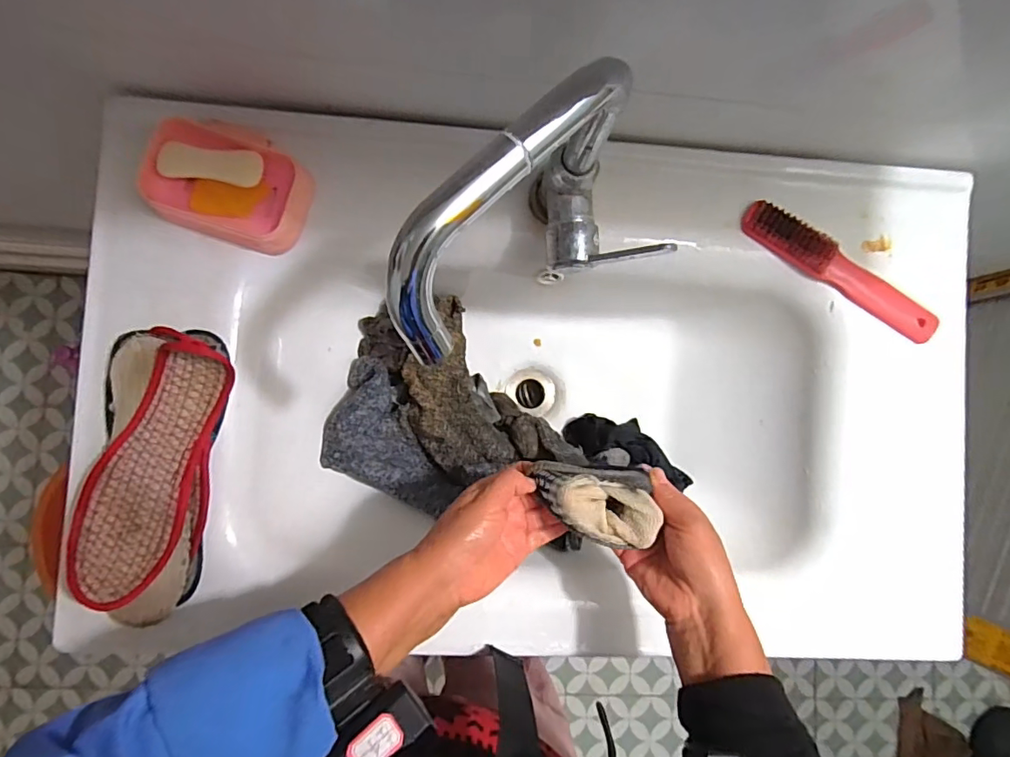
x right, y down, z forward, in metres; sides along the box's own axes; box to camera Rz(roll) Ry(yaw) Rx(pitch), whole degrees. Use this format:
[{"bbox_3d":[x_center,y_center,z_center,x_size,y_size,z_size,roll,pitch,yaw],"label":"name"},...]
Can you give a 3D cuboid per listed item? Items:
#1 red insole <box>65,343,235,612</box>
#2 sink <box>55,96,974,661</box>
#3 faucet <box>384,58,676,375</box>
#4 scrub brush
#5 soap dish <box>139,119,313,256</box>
[{"bbox_3d":[-0.286,0.072,0.414,0.075,0.026,0.203,17,84,-3],"label":"red insole"},{"bbox_3d":[0.033,0.016,0.526,0.790,0.171,0.449,4,84,-5],"label":"sink"},{"bbox_3d":[0.015,-0.096,0.341,0.204,0.178,0.101,-30,88,-7],"label":"faucet"},{"bbox_3d":[0.315,-0.099,0.488,0.208,0.021,0.037,32,83,-1],"label":"scrub brush"},{"bbox_3d":[-0.232,-0.164,0.439,0.123,0.030,0.087,18,83,-3],"label":"soap dish"}]

